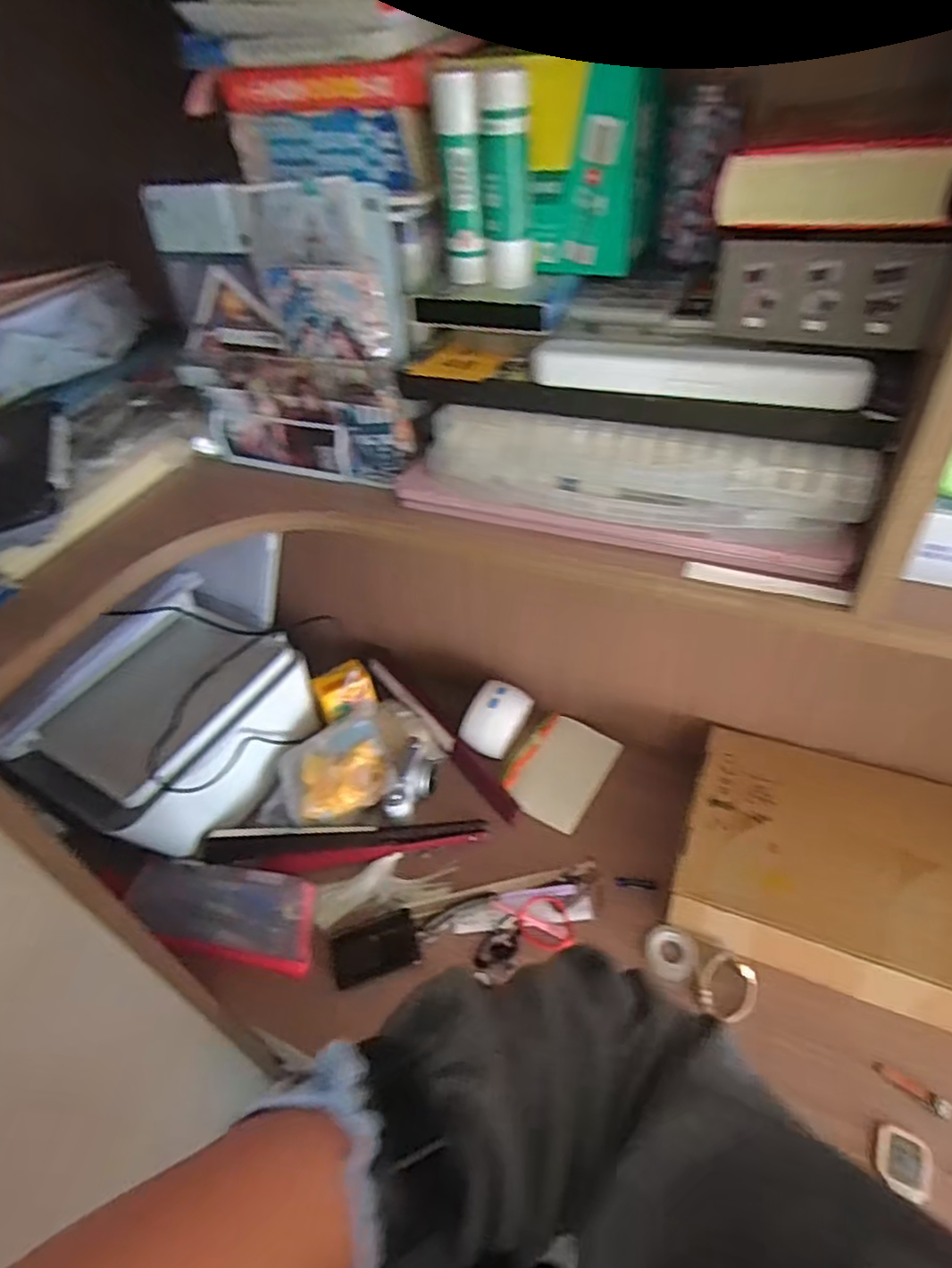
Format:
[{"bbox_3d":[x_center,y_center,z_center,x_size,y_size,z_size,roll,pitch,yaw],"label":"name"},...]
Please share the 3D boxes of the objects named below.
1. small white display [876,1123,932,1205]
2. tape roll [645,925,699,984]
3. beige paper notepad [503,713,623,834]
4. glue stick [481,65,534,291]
[{"bbox_3d":[0.351,0.433,0.556,0.041,0.014,0.043,20,50,26],"label":"small white display"},{"bbox_3d":[0.198,0.325,0.689,0.052,0.015,0.054,-4,44,3],"label":"tape roll"},{"bbox_3d":[0.106,0.169,0.865,0.111,0.014,0.157,22,50,27],"label":"beige paper notepad"},{"bbox_3d":[0.019,-0.274,0.416,0.021,0.109,0.020,-26,47,-19],"label":"glue stick"}]

